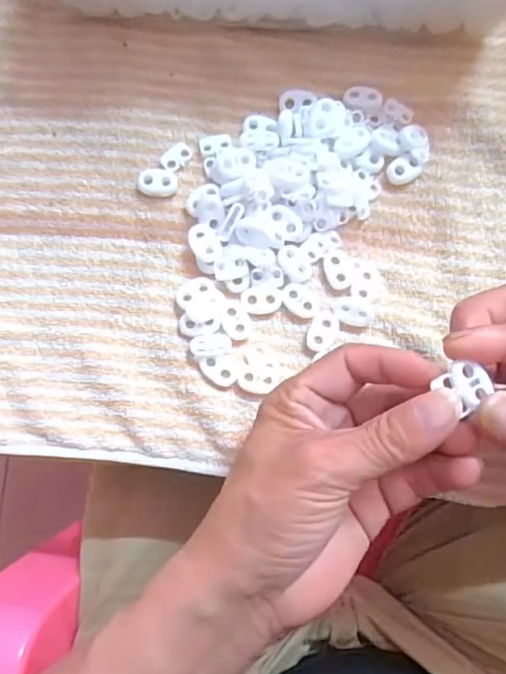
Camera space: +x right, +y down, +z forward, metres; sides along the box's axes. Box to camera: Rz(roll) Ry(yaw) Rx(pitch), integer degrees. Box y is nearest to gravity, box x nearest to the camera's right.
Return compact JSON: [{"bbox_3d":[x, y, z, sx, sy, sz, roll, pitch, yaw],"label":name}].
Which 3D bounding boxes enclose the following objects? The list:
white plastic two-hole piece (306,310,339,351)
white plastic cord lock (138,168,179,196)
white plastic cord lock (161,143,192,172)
[{"bbox_3d":[0.039,-0.004,0.297,0.015,0.004,0.024,22,83,2],"label":"white plastic two-hole piece"},{"bbox_3d":[-0.054,-0.089,0.311,0.022,0.006,0.015,3,82,0],"label":"white plastic cord lock"},{"bbox_3d":[-0.044,-0.105,0.314,0.020,0.004,0.013,-44,85,-6],"label":"white plastic cord lock"}]

